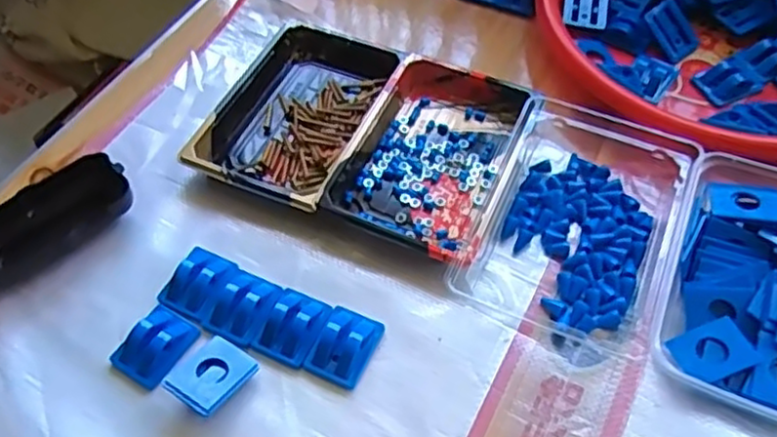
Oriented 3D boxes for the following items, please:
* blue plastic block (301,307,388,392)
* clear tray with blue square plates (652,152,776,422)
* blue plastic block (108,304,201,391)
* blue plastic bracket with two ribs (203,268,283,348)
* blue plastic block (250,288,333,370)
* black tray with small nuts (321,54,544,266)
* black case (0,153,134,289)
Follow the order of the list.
[{"bbox_3d":[-0.025,0.073,0.400,0.033,0.015,0.044,21,59,15],"label":"blue plastic block"},{"bbox_3d":[0.223,0.038,0.402,0.107,0.031,0.161,18,58,14],"label":"clear tray with blue square plates"},{"bbox_3d":[-0.138,0.073,0.401,0.037,0.012,0.044,27,60,19],"label":"blue plastic block"},{"bbox_3d":[-0.087,0.052,0.415,0.036,0.010,0.045,22,59,16],"label":"blue plastic bracket with two ribs"},{"bbox_3d":[-0.056,0.063,0.407,0.035,0.014,0.044,22,59,16],"label":"blue plastic block"},{"bbox_3d":[0.033,-0.048,0.474,0.106,0.024,0.160,20,59,15],"label":"black tray with small nuts"},{"bbox_3d":[-0.227,0.000,0.452,0.109,0.023,0.054,-35,61,-20],"label":"black case"}]

